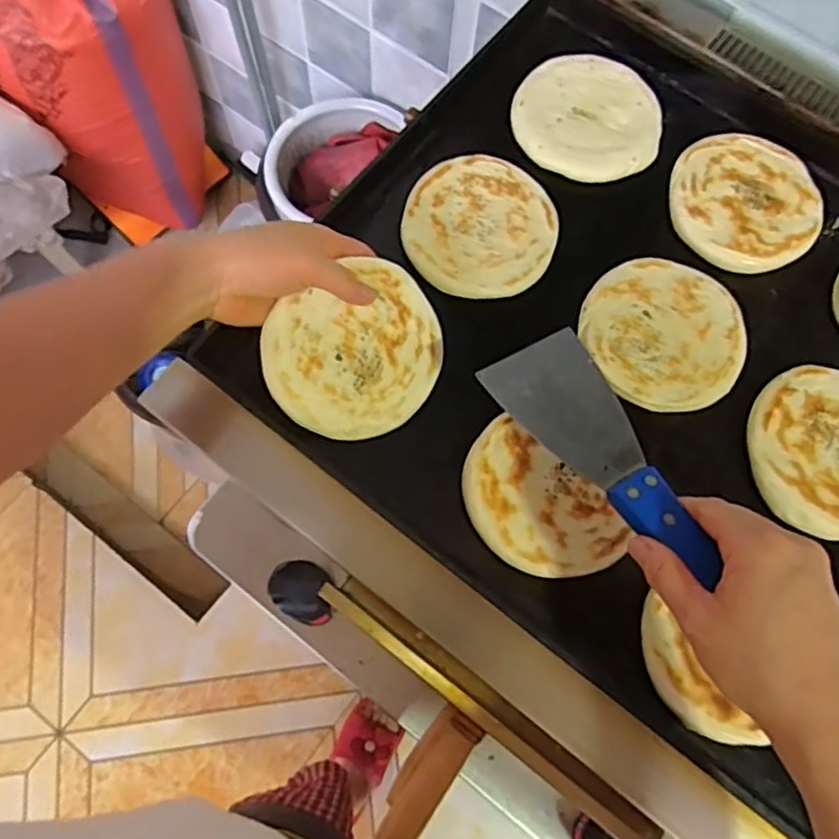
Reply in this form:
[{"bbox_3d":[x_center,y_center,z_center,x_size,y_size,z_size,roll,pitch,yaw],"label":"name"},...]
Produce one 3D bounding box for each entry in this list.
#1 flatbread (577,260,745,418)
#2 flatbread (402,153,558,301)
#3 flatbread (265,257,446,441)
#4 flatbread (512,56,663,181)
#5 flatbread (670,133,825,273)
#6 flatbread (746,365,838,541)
[{"bbox_3d":[0.189,-0.066,0.527,0.122,0.018,0.120,1,72,-2],"label":"flatbread"},{"bbox_3d":[0.050,-0.161,0.554,0.121,0.009,0.127,1,72,-2],"label":"flatbread"},{"bbox_3d":[-0.044,-0.043,0.484,0.123,0.005,0.115,-4,107,-12],"label":"flatbread"},{"bbox_3d":[0.149,-0.270,0.592,0.128,0.010,0.122,1,72,-2],"label":"flatbread"},{"bbox_3d":[0.275,-0.184,0.562,0.121,0.010,0.124,1,72,-2],"label":"flatbread"},{"bbox_3d":[0.311,0.023,0.499,0.121,0.013,0.126,1,72,-2],"label":"flatbread"}]

